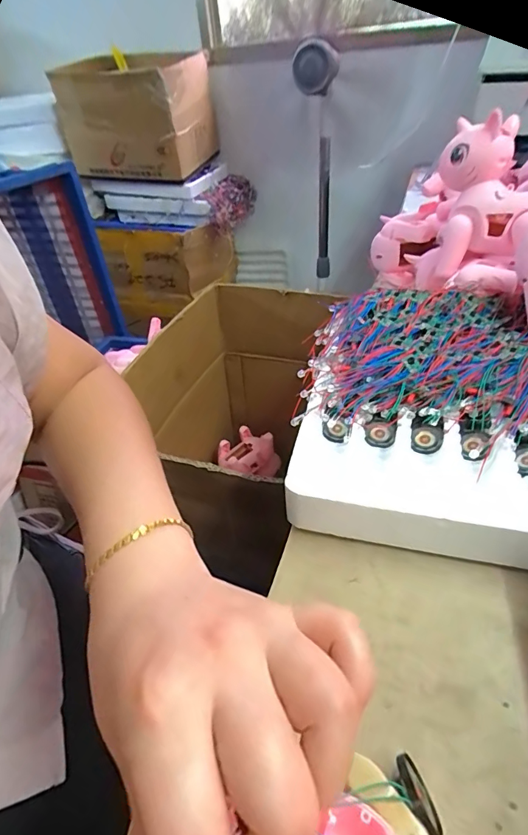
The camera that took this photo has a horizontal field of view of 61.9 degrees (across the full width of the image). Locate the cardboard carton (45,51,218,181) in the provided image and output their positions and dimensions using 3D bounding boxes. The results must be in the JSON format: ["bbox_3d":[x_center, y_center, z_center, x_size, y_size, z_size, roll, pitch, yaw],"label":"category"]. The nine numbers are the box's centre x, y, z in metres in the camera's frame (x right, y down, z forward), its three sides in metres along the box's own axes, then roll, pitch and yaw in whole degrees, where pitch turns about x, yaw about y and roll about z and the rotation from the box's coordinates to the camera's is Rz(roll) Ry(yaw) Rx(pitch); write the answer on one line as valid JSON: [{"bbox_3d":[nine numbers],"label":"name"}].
[{"bbox_3d":[-0.357,-0.879,1.293,0.386,0.261,0.368,5,40,13],"label":"cardboard carton"}]

